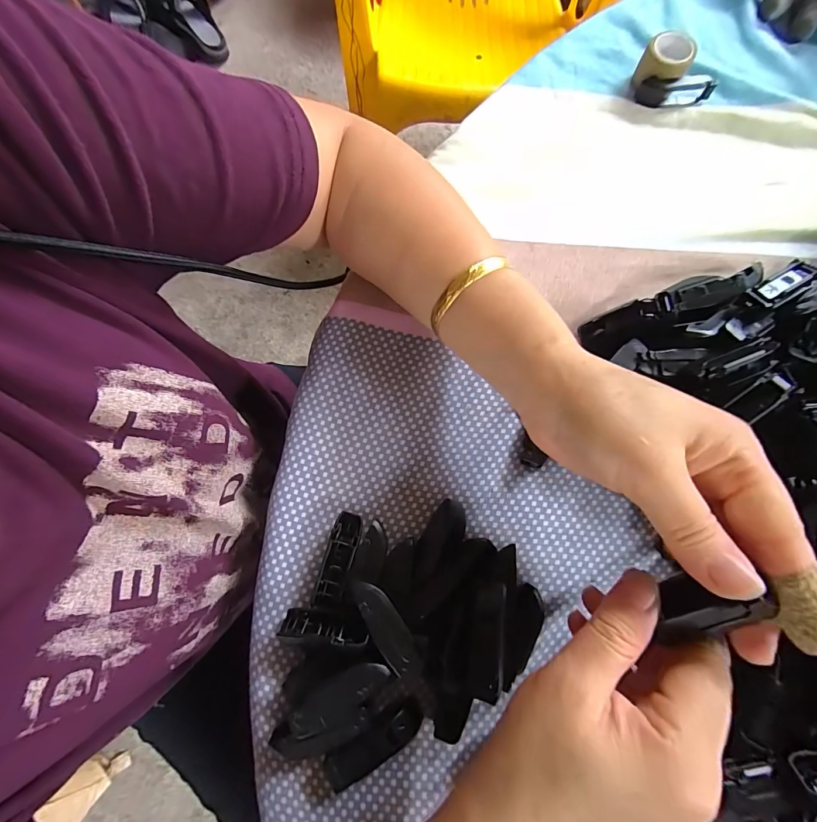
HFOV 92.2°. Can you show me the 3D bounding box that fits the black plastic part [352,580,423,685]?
[{"bbox_3d":[-0.011,0.113,0.204,0.017,0.004,0.052,-35,80,-6],"label":"black plastic part"}]

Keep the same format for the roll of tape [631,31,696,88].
[{"bbox_3d":[0.194,-0.263,0.300,0.034,0.030,0.034,32,80,7],"label":"roll of tape"}]

